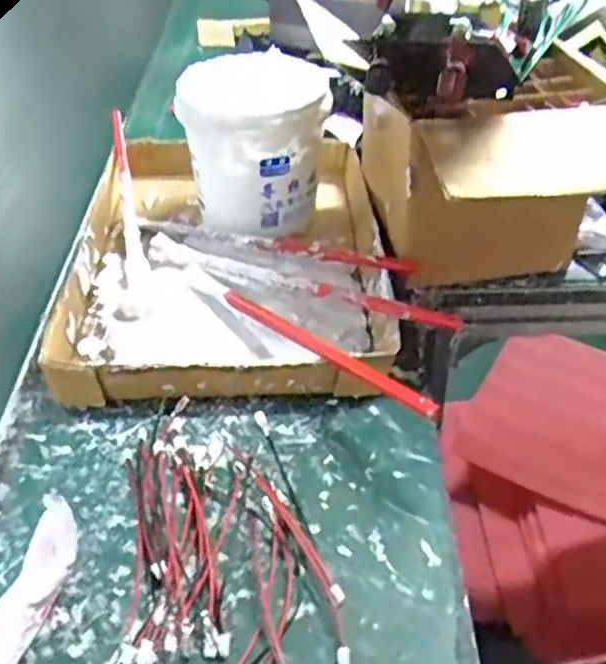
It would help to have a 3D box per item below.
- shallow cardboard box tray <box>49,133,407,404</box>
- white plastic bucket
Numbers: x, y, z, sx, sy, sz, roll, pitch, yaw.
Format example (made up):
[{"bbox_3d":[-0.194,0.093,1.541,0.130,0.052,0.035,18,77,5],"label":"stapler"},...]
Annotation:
[{"bbox_3d":[-0.057,-0.074,0.577,0.242,0.052,0.336,-1,42,1],"label":"shallow cardboard box tray"},{"bbox_3d":[-0.041,-0.160,0.619,0.113,0.124,0.112,-1,42,1],"label":"white plastic bucket"}]

